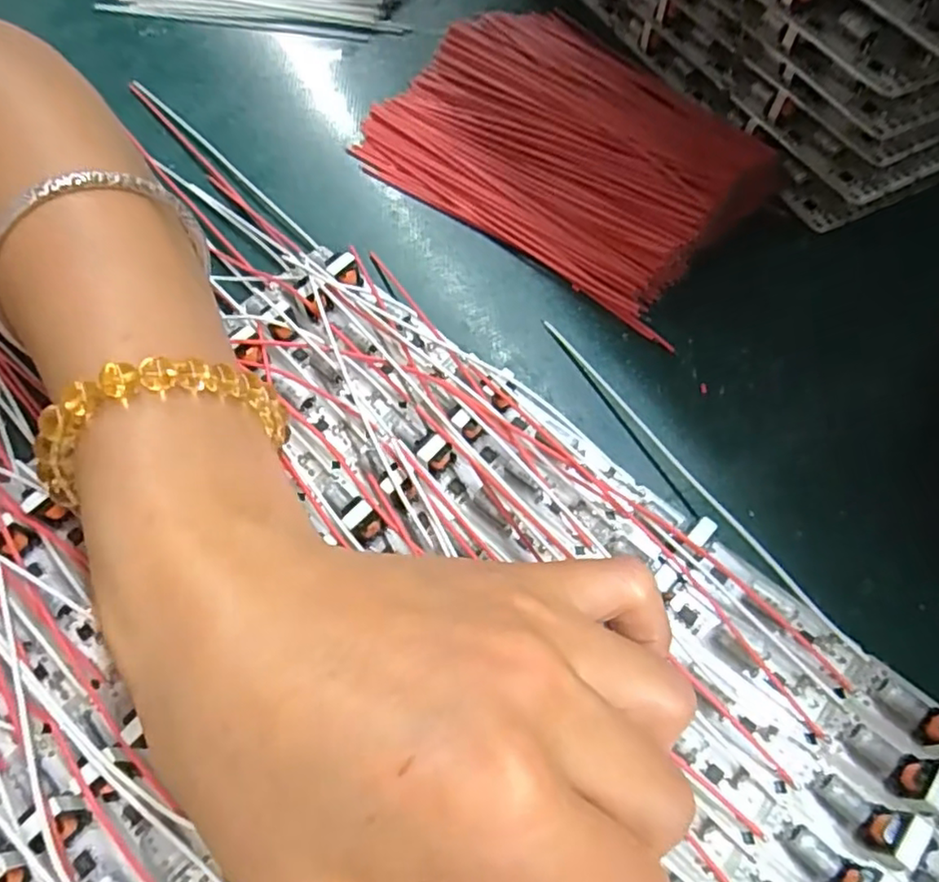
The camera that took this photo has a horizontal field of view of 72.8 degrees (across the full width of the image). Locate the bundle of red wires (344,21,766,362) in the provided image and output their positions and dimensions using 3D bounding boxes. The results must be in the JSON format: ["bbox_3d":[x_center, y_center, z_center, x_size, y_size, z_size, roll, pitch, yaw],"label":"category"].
[{"bbox_3d":[0.040,-0.121,0.254,0.148,0.020,0.108,36,70,17],"label":"bundle of red wires"}]

